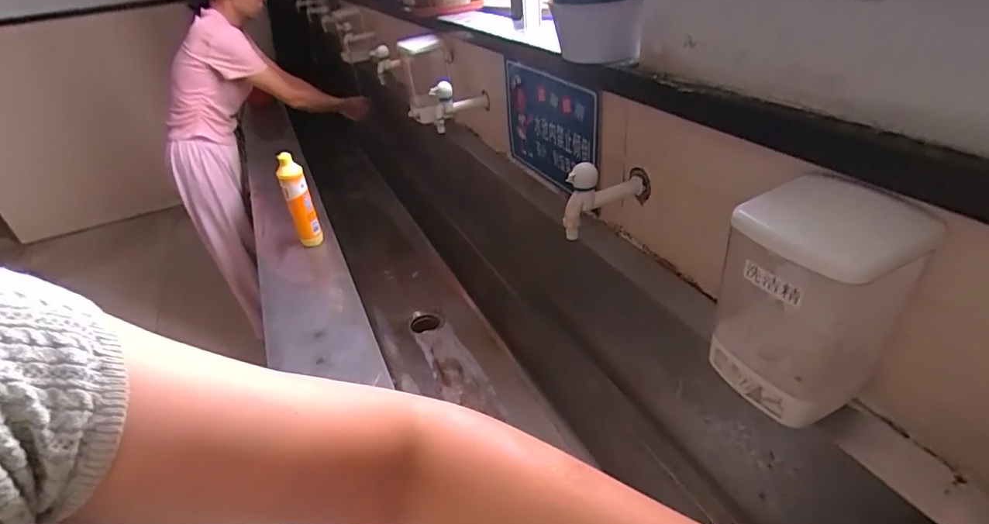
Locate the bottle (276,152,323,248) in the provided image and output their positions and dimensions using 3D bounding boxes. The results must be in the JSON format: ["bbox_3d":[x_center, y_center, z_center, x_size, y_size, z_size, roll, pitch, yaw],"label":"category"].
[{"bbox_3d":[-0.484,-0.145,1.201,0.060,0.242,0.046,-21,36,-19],"label":"bottle"}]

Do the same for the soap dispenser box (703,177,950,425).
[{"bbox_3d":[0.264,0.038,0.426,0.100,0.184,0.116,-16,35,-13],"label":"soap dispenser box"}]

